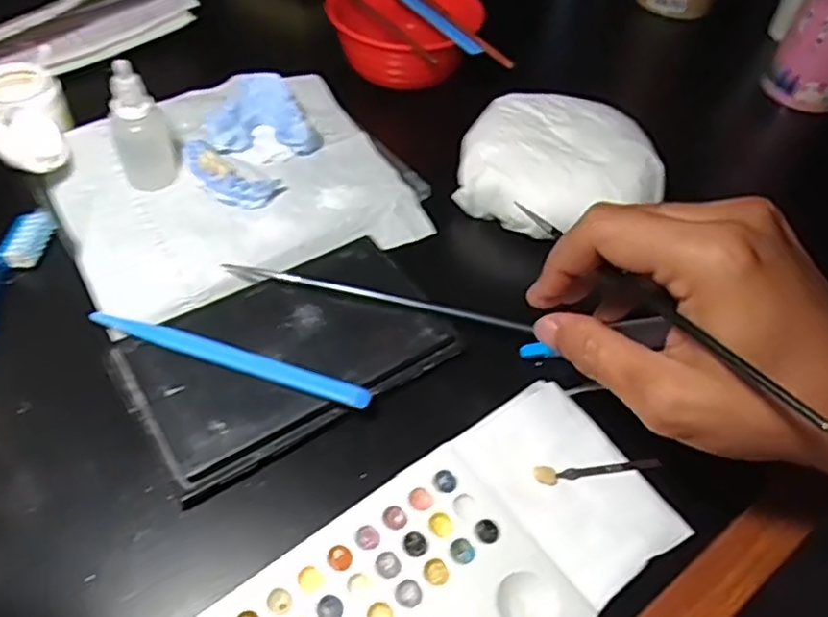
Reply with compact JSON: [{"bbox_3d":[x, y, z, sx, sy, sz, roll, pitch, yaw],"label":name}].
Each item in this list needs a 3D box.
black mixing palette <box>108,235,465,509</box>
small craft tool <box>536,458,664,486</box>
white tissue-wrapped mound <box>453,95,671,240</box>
[{"bbox_3d":[-0.061,0.018,0.333,0.149,0.011,0.090,-25,58,-24],"label":"black mixing palette"},{"bbox_3d":[0.085,0.076,0.311,0.060,0.007,0.008,-1,51,-7],"label":"small craft tool"},{"bbox_3d":[0.090,-0.089,0.418,0.117,0.034,0.103,13,50,4],"label":"white tissue-wrapped mound"}]

